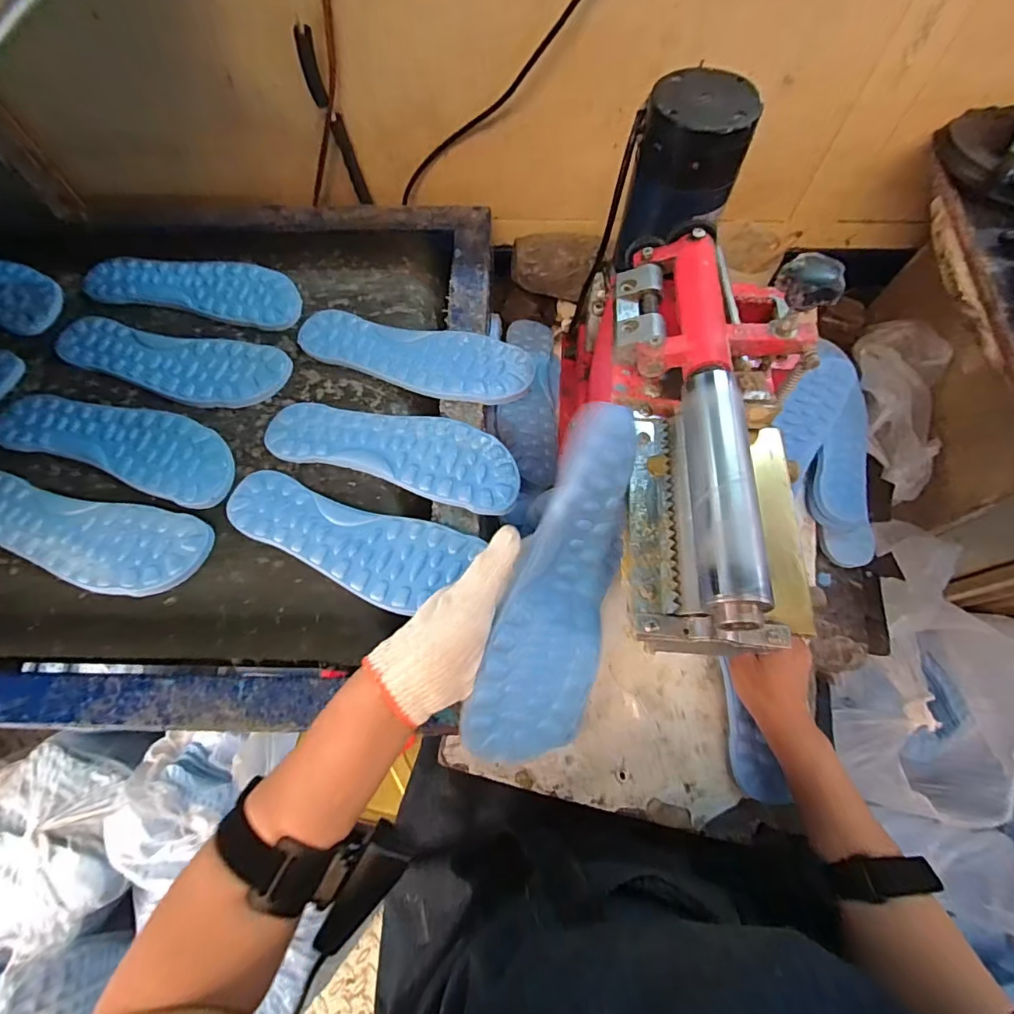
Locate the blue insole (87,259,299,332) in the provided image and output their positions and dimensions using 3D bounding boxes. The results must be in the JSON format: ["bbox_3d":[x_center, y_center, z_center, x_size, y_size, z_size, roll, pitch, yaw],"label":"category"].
[{"bbox_3d":[-0.359,-0.255,0.571,0.253,0.009,0.077,10,68,5],"label":"blue insole"}]

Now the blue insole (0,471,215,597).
[{"bbox_3d":[-0.402,0.024,0.455,0.257,0.008,0.080,12,68,6],"label":"blue insole"}]

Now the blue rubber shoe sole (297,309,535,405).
[{"bbox_3d":[-0.100,-0.158,0.521,0.249,0.010,0.082,11,68,6],"label":"blue rubber shoe sole"}]

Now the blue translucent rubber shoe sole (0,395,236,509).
[{"bbox_3d":[-0.382,-0.066,0.490,0.253,0.009,0.080,17,69,8],"label":"blue translucent rubber shoe sole"}]

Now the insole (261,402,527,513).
[{"bbox_3d":[-0.109,-0.058,0.475,0.250,0.007,0.078,16,69,7],"label":"insole"}]

